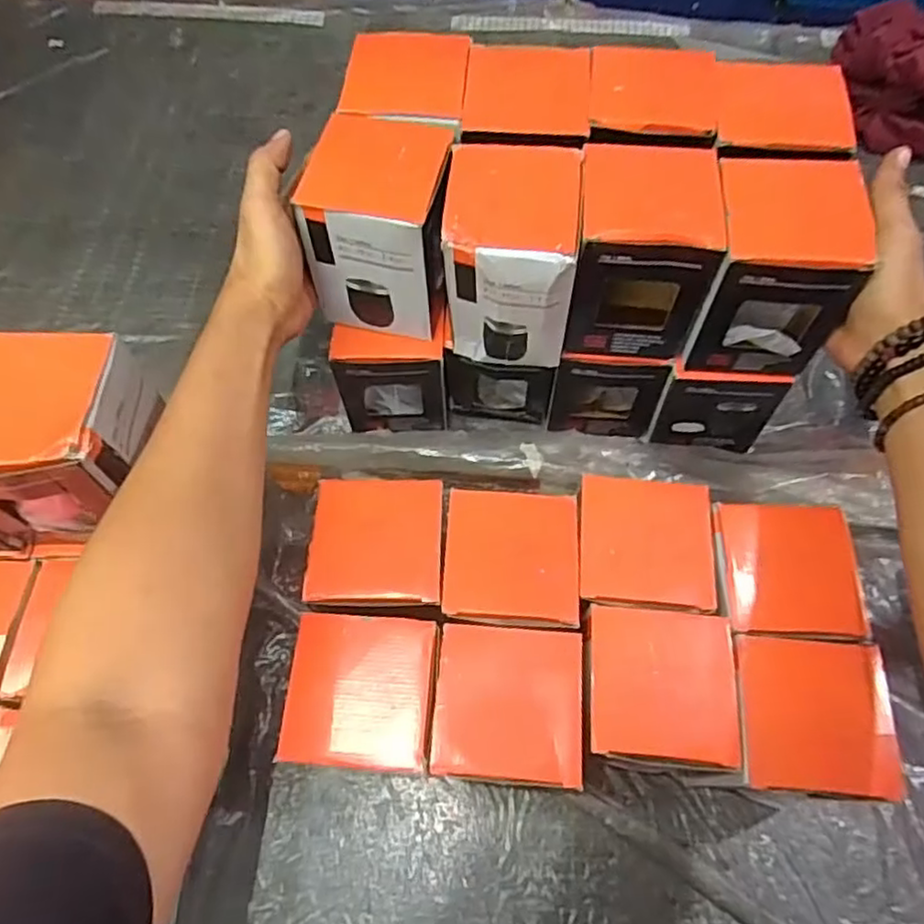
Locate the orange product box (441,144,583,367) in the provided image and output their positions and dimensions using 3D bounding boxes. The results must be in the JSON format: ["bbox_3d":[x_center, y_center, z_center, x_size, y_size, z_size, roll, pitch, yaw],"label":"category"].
[{"bbox_3d":[0.033,-0.143,0.481,0.088,0.120,0.103,3,63,1],"label":"orange product box"}]

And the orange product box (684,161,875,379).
[{"bbox_3d":[0.213,-0.135,0.472,0.087,0.123,0.104,5,63,1],"label":"orange product box"}]

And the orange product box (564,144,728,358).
[{"bbox_3d":[0.124,-0.150,0.486,0.096,0.117,0.094,4,63,1],"label":"orange product box"}]

